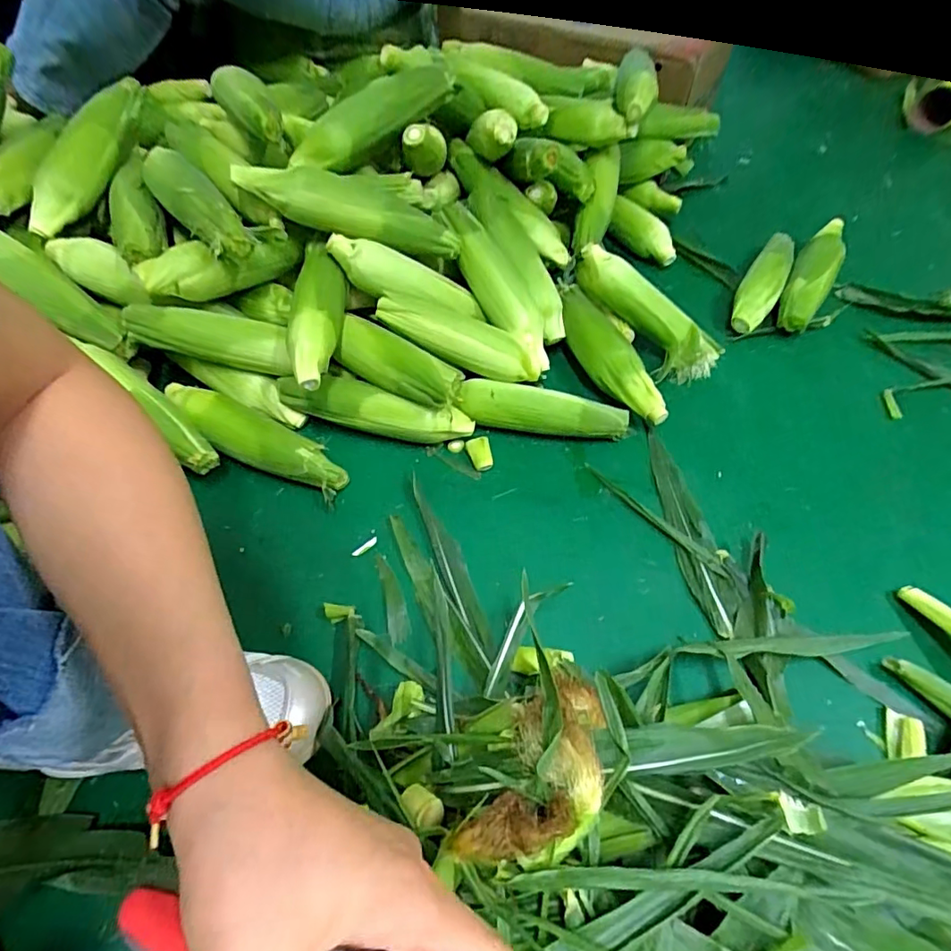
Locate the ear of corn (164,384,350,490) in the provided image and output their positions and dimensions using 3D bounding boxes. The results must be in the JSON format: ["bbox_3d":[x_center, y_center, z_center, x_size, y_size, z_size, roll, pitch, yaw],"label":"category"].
[{"bbox_3d":[-0.250,-0.037,0.602,0.222,0.060,0.057,28,59,17],"label":"ear of corn"}]

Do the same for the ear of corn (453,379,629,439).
[{"bbox_3d":[0.079,-0.076,0.635,0.194,0.058,0.042,4,55,2],"label":"ear of corn"}]

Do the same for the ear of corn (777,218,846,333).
[{"bbox_3d":[0.506,-0.306,0.801,0.062,0.061,0.271,30,60,18],"label":"ear of corn"}]

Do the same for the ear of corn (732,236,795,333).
[{"bbox_3d":[0.430,-0.291,0.796,0.054,0.053,0.221,28,59,17],"label":"ear of corn"}]

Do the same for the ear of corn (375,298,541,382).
[{"bbox_3d":[-0.016,-0.161,0.617,0.199,0.047,0.045,20,55,-8],"label":"ear of corn"}]

